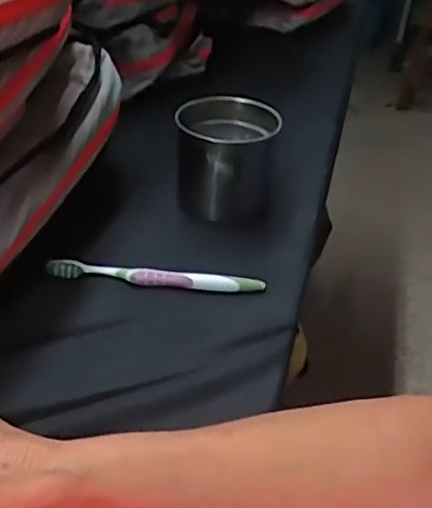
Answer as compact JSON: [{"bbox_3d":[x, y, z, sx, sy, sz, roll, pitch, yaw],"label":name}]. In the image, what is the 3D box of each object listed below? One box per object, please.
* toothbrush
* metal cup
[{"bbox_3d":[-0.051,0.022,0.544,0.184,0.022,0.013,3,33,2],"label":"toothbrush"},{"bbox_3d":[0.010,-0.096,0.647,0.098,0.102,0.101,3,37,-2],"label":"metal cup"}]

